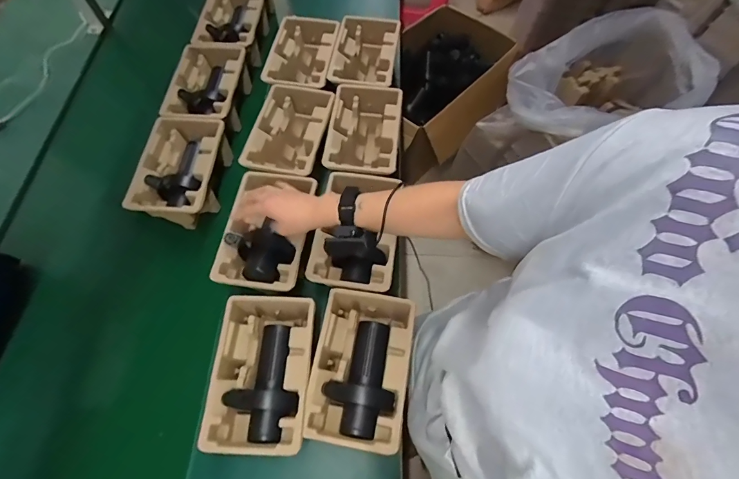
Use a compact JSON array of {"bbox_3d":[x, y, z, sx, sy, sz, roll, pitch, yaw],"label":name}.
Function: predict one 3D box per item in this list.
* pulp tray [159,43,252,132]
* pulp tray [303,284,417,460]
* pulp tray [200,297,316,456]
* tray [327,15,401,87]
[{"bbox_3d":[-0.376,-0.344,0.866,0.146,0.093,0.223,5,65,0],"label":"pulp tray"},{"bbox_3d":[-0.013,0.211,0.607,0.143,0.103,0.225,10,65,2],"label":"pulp tray"},{"bbox_3d":[-0.170,0.212,0.602,0.150,0.080,0.237,3,65,-1],"label":"pulp tray"},{"bbox_3d":[-0.011,-0.426,0.899,0.141,0.119,0.215,9,65,1],"label":"tray"}]

